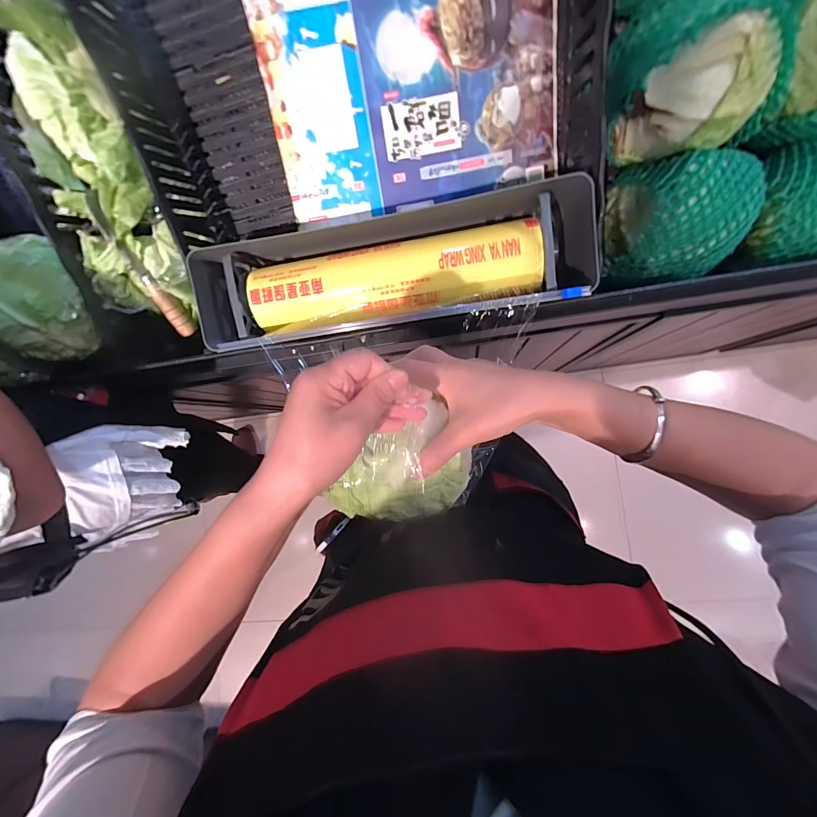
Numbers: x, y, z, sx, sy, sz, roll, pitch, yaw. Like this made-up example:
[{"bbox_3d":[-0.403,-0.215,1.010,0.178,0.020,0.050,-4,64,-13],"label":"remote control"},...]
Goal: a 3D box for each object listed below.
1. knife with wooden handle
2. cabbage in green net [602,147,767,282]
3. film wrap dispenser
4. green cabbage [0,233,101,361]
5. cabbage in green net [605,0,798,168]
[{"bbox_3d":[-0.381,-0.194,0.530,0.027,0.020,0.204,-21,120,8],"label":"knife with wooden handle"},{"bbox_3d":[0.303,-0.214,0.407,0.135,0.098,0.121,1,87,9],"label":"cabbage in green net"},{"bbox_3d":[-0.027,-0.184,0.475,0.477,0.092,0.176,-6,86,9],"label":"film wrap dispenser"},{"bbox_3d":[-0.512,-0.153,0.509,0.114,0.107,0.152,-15,85,8],"label":"green cabbage"},{"bbox_3d":[0.276,-0.333,0.365,0.133,0.105,0.142,0,87,9],"label":"cabbage in green net"}]

